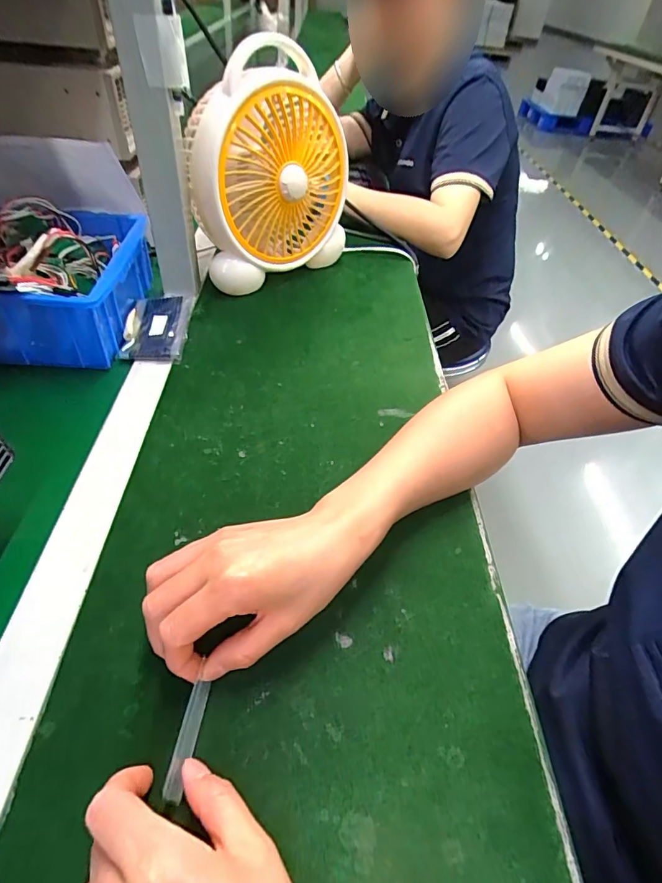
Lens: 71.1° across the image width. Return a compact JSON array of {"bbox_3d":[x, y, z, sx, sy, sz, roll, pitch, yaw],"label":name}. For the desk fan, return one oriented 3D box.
[{"bbox_3d":[-0.075,-0.329,0.579,0.206,0.230,0.103,-27,55,-28],"label":"desk fan"}]

